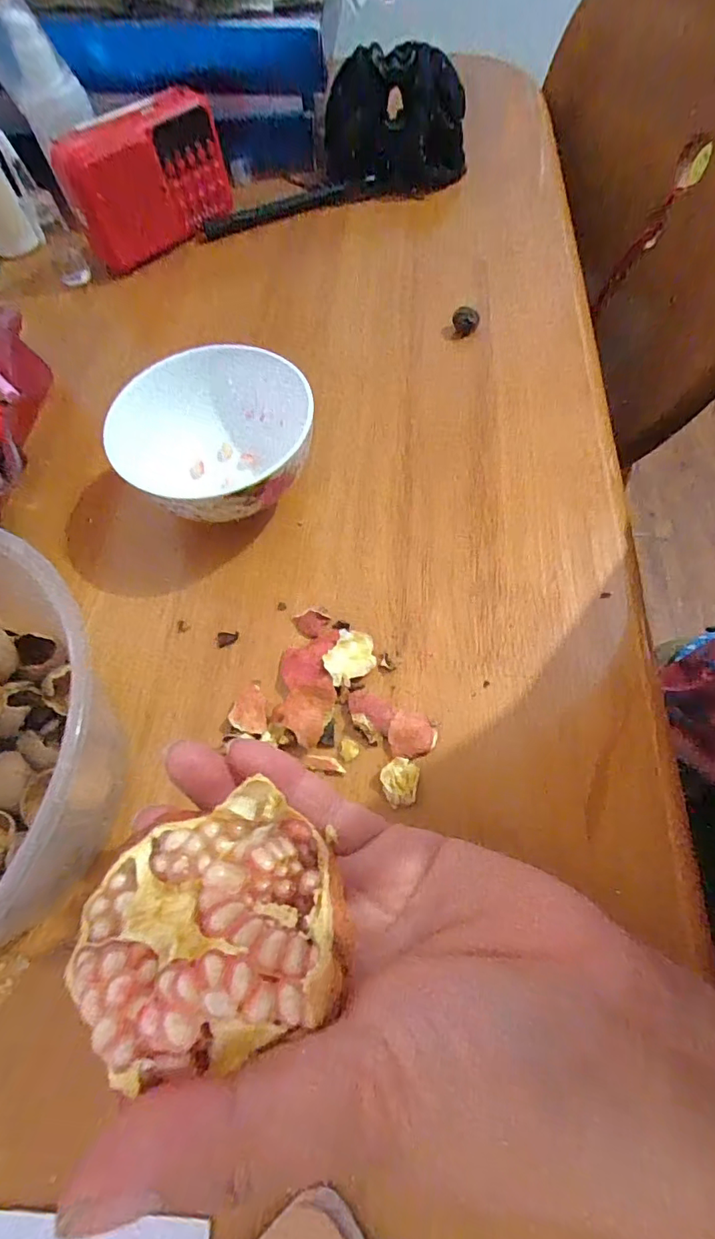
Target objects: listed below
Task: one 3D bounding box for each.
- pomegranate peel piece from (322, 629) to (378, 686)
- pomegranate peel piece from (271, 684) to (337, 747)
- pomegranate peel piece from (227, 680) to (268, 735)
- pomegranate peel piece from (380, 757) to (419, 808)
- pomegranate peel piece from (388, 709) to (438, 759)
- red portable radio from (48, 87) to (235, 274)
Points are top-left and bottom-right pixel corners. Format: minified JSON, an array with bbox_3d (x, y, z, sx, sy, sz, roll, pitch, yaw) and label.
[{"bbox_3d":[-0.003,0.017,0.226,0.023,0.009,0.023,-20,65,-6],"label":"pomegranate peel piece"},{"bbox_3d":[-0.021,0.038,0.215,0.022,0.008,0.025,31,70,17],"label":"pomegranate peel piece"},{"bbox_3d":[-0.048,0.039,0.222,0.015,0.008,0.025,-10,64,-1],"label":"pomegranate peel piece"},{"bbox_3d":[0.017,0.065,0.204,0.015,0.004,0.019,11,65,9],"label":"pomegranate peel piece"},{"bbox_3d":[0.023,0.048,0.212,0.020,0.004,0.020,-1,64,3],"label":"pomegranate peel piece"},{"bbox_3d":[-0.149,-0.314,0.364,0.112,0.071,0.033,-25,65,-8],"label":"red portable radio"}]

